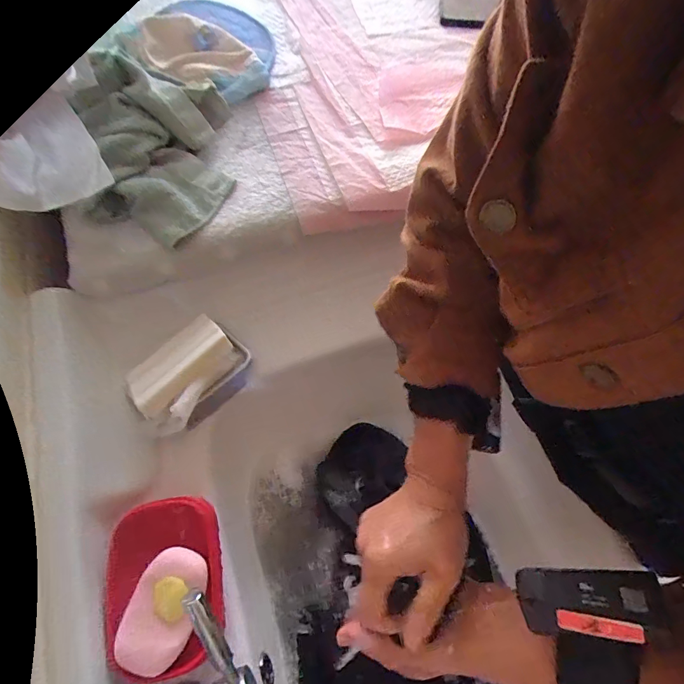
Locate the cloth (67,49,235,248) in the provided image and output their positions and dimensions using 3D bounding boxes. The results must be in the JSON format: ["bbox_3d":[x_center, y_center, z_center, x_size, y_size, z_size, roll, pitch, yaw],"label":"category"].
[{"bbox_3d":[-0.197,-0.217,0.441,0.136,0.107,0.215,2,65,1],"label":"cloth"}]

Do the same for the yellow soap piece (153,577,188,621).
[{"bbox_3d":[-0.137,0.203,0.319,0.026,0.004,0.028,6,65,3],"label":"yellow soap piece"}]

